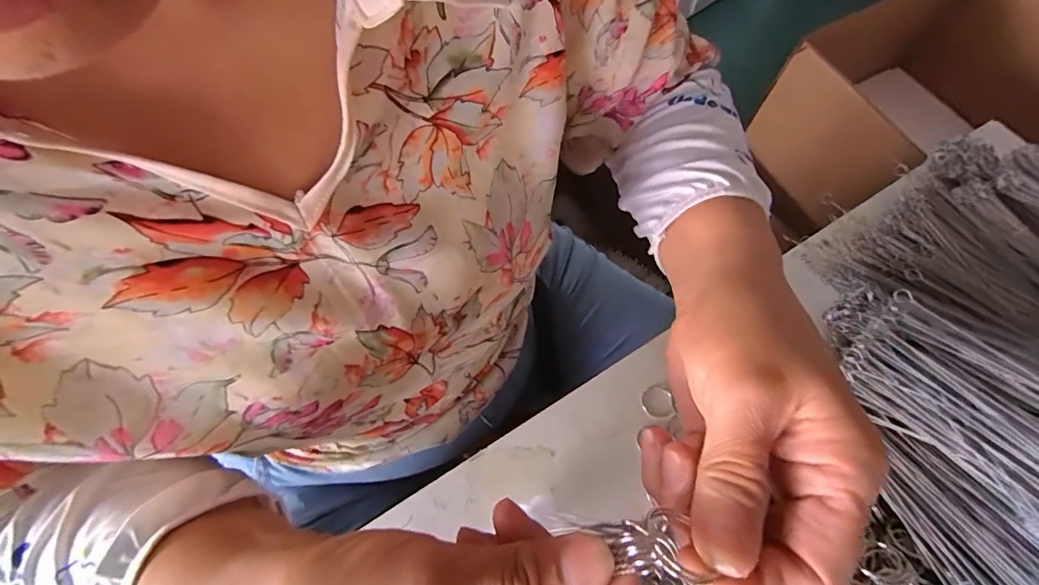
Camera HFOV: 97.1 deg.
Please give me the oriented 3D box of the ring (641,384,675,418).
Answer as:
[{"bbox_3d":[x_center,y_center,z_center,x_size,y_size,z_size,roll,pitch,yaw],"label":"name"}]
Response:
[{"bbox_3d":[0.106,0.085,0.357,0.023,0.004,0.025,1,67,-2],"label":"ring"}]

